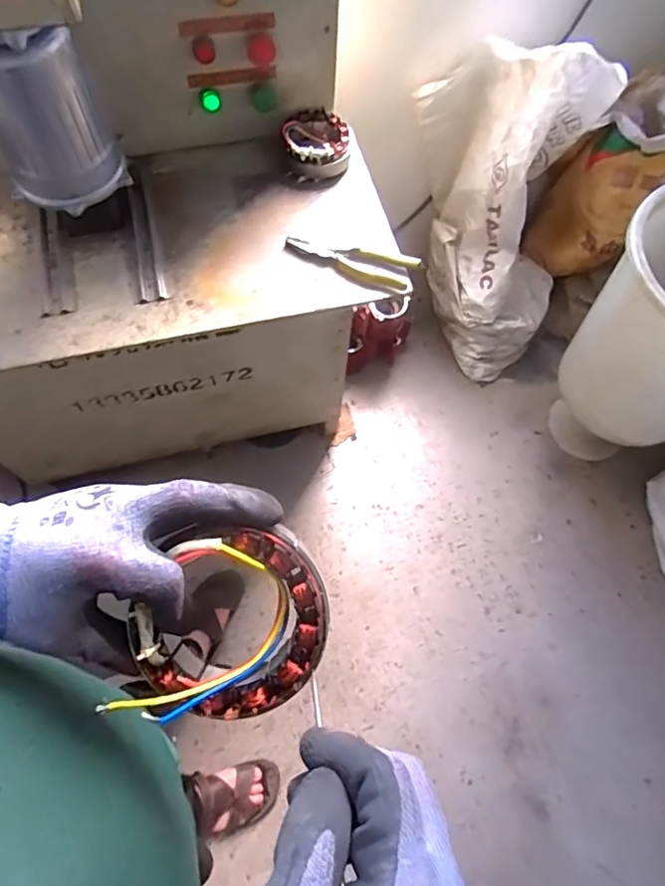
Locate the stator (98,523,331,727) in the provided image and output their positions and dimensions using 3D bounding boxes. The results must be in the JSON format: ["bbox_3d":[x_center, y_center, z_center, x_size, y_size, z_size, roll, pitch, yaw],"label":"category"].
[{"bbox_3d":[-0.061,0.105,0.325,0.112,0.026,0.110,10,90,-7],"label":"stator"}]

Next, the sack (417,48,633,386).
[{"bbox_3d":[0.406,-0.529,1.404,0.338,0.817,0.351,-22,48,-11],"label":"sack"}]

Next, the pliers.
[{"bbox_3d":[0.031,-0.268,0.809,0.198,0.018,0.061,20,67,6],"label":"pliers"}]

